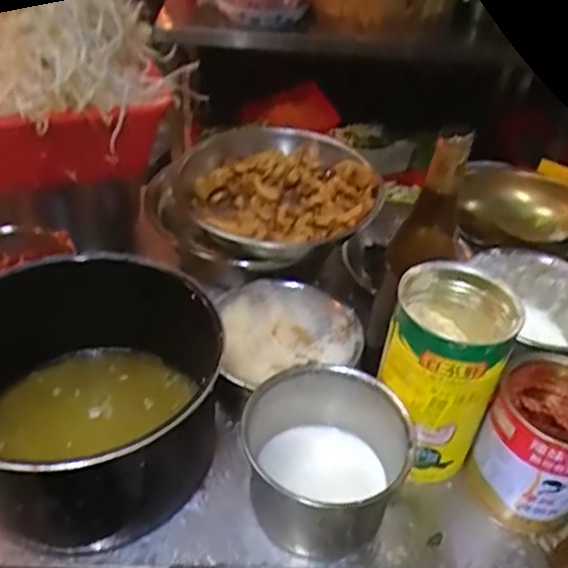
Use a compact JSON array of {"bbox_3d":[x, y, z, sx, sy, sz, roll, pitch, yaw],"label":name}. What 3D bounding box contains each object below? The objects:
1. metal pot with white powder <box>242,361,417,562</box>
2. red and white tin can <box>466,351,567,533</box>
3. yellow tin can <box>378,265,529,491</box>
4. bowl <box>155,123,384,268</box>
[{"bbox_3d":[0.034,0.150,0.532,0.139,0.112,0.131,4,39,-3],"label":"metal pot with white powder"},{"bbox_3d":[0.231,0.147,0.547,0.098,0.130,0.099,31,45,27],"label":"red and white tin can"},{"bbox_3d":[0.141,0.080,0.556,0.100,0.179,0.108,17,41,14],"label":"yellow tin can"},{"bbox_3d":[-0.008,-0.101,0.753,0.229,0.105,0.200,-15,44,-24],"label":"bowl"}]

